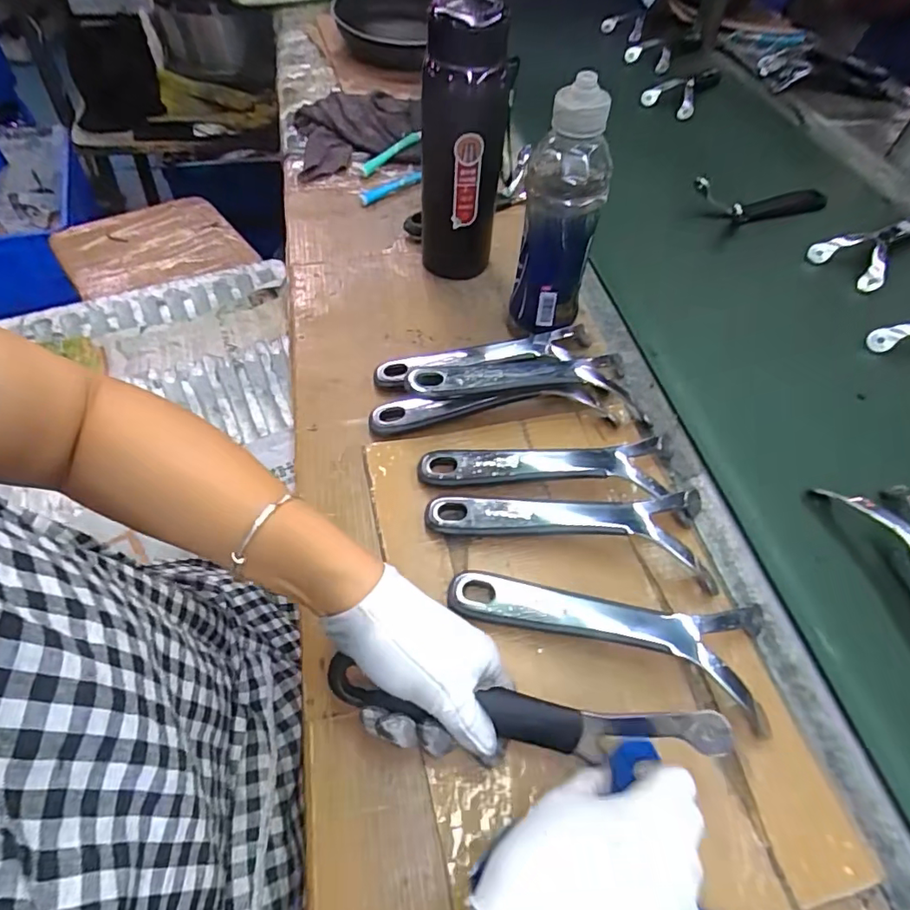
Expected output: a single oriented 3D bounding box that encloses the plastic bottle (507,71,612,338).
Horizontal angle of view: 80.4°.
[{"bbox_3d":[0.091,-0.193,0.478,0.063,0.220,0.054,-6,54,-9],"label":"plastic bottle"}]

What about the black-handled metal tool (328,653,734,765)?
[{"bbox_3d":[0.040,0.155,0.318,0.228,0.043,0.027,9,54,-2],"label":"black-handled metal tool"}]

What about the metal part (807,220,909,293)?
[{"bbox_3d":[0.530,-0.275,0.695,0.089,0.027,0.181,38,60,22],"label":"metal part"}]

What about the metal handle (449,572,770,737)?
[{"bbox_3d":[0.106,0.116,0.374,0.218,0.033,0.071,14,54,6],"label":"metal handle"}]

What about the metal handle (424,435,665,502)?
[{"bbox_3d":[0.078,0.012,0.445,0.210,0.032,0.058,1,54,-4],"label":"metal handle"}]

